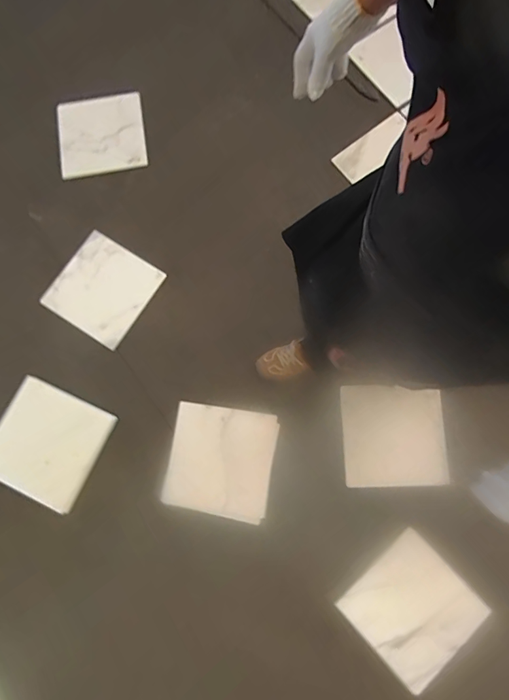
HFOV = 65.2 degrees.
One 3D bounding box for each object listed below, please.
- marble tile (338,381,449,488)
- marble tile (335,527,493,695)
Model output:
[{"bbox_3d":[0.422,0.261,1.225,0.291,0.027,0.311,-4,86,11],"label":"marble tile"},{"bbox_3d":[0.464,0.755,1.174,0.322,0.015,0.292,-41,68,-10],"label":"marble tile"}]

